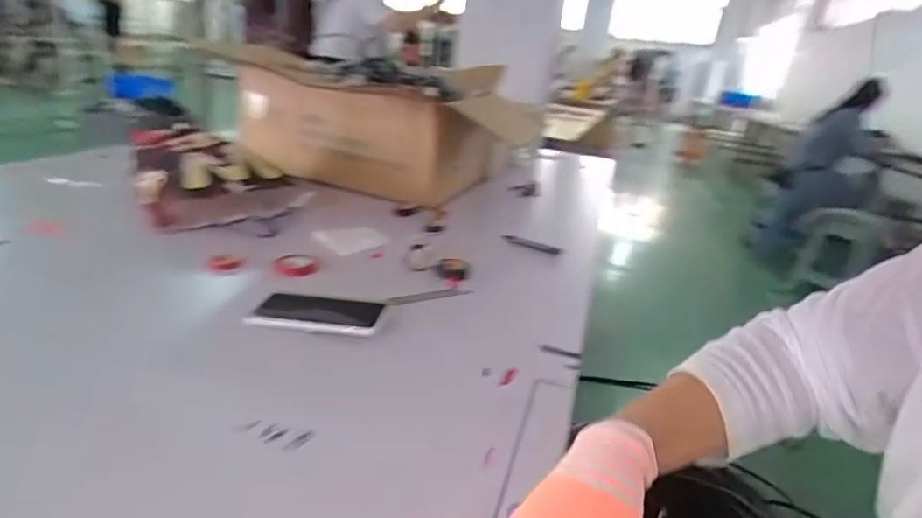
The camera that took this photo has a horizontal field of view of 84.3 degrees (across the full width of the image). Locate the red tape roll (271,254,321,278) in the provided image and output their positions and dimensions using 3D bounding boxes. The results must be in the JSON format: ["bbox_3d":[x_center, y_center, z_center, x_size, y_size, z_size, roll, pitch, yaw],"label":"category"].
[{"bbox_3d":[-0.251,0.009,0.776,0.070,0.017,0.058,0,23,-17],"label":"red tape roll"}]

